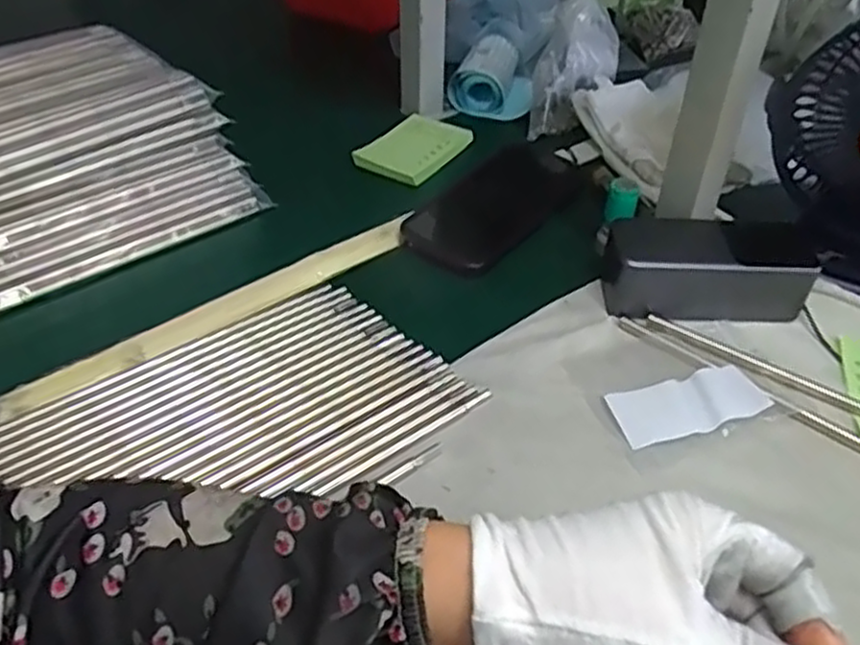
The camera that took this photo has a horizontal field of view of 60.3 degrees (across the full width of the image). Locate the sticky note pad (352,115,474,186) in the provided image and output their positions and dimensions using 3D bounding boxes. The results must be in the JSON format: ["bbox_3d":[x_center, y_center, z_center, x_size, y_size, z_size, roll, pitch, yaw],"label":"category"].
[{"bbox_3d":[-0.013,-0.160,0.669,0.069,0.011,0.108,22,46,23],"label":"sticky note pad"}]

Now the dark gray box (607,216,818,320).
[{"bbox_3d":[0.187,-0.040,0.501,0.129,0.045,0.055,0,42,0],"label":"dark gray box"}]

